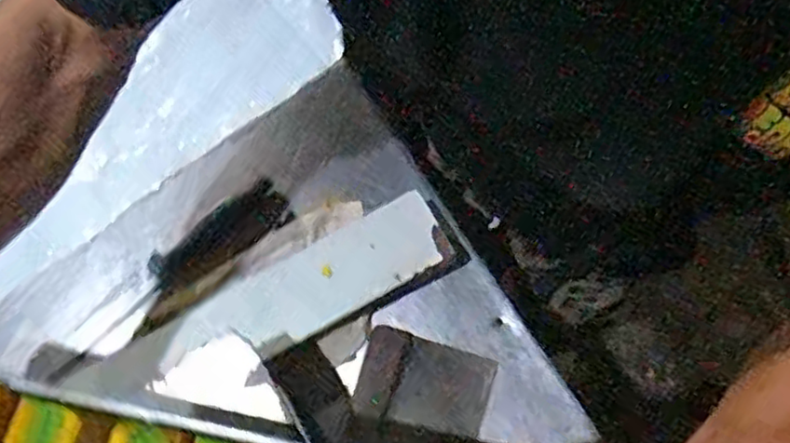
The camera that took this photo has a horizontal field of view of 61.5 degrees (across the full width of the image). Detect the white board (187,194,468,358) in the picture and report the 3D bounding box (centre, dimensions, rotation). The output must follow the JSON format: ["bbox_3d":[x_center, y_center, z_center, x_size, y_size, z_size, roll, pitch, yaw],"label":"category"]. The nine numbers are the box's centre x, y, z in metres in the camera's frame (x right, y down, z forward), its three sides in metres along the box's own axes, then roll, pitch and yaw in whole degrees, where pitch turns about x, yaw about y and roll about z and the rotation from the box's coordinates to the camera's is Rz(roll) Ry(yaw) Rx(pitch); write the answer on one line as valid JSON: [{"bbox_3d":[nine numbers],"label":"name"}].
[{"bbox_3d":[-0.056,0.056,0.600,0.225,0.049,0.083,-26,61,-4],"label":"white board"}]

